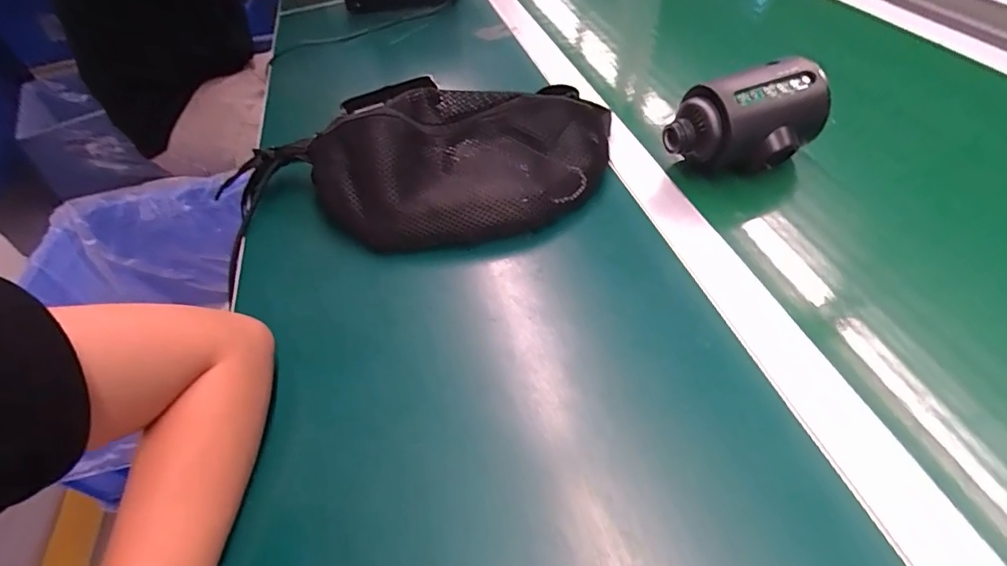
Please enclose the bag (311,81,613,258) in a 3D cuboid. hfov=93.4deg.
[{"bbox_3d":[-0.030,-0.118,0.427,0.277,0.076,0.163,-20,49,-11],"label":"bag"}]

